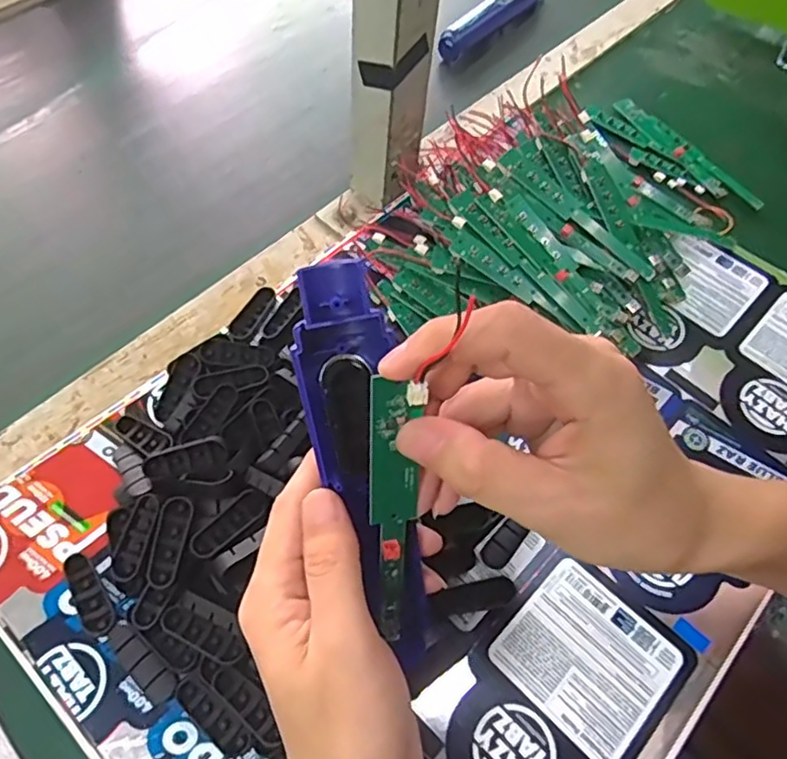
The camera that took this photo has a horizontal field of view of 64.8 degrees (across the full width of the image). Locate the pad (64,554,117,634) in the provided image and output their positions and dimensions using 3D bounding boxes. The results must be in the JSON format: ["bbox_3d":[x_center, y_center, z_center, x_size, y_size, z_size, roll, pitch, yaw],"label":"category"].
[{"bbox_3d":[-0.169,0.119,0.345,0.016,0.006,0.047,-28,67,-19],"label":"pad"}]

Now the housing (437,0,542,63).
[{"bbox_3d":[0.105,-0.390,0.664,0.038,0.038,0.164,36,64,14],"label":"housing"}]

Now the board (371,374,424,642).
[{"bbox_3d":[0.001,0.058,0.246,0.018,0.136,0.007,-3,33,-4],"label":"board"}]

